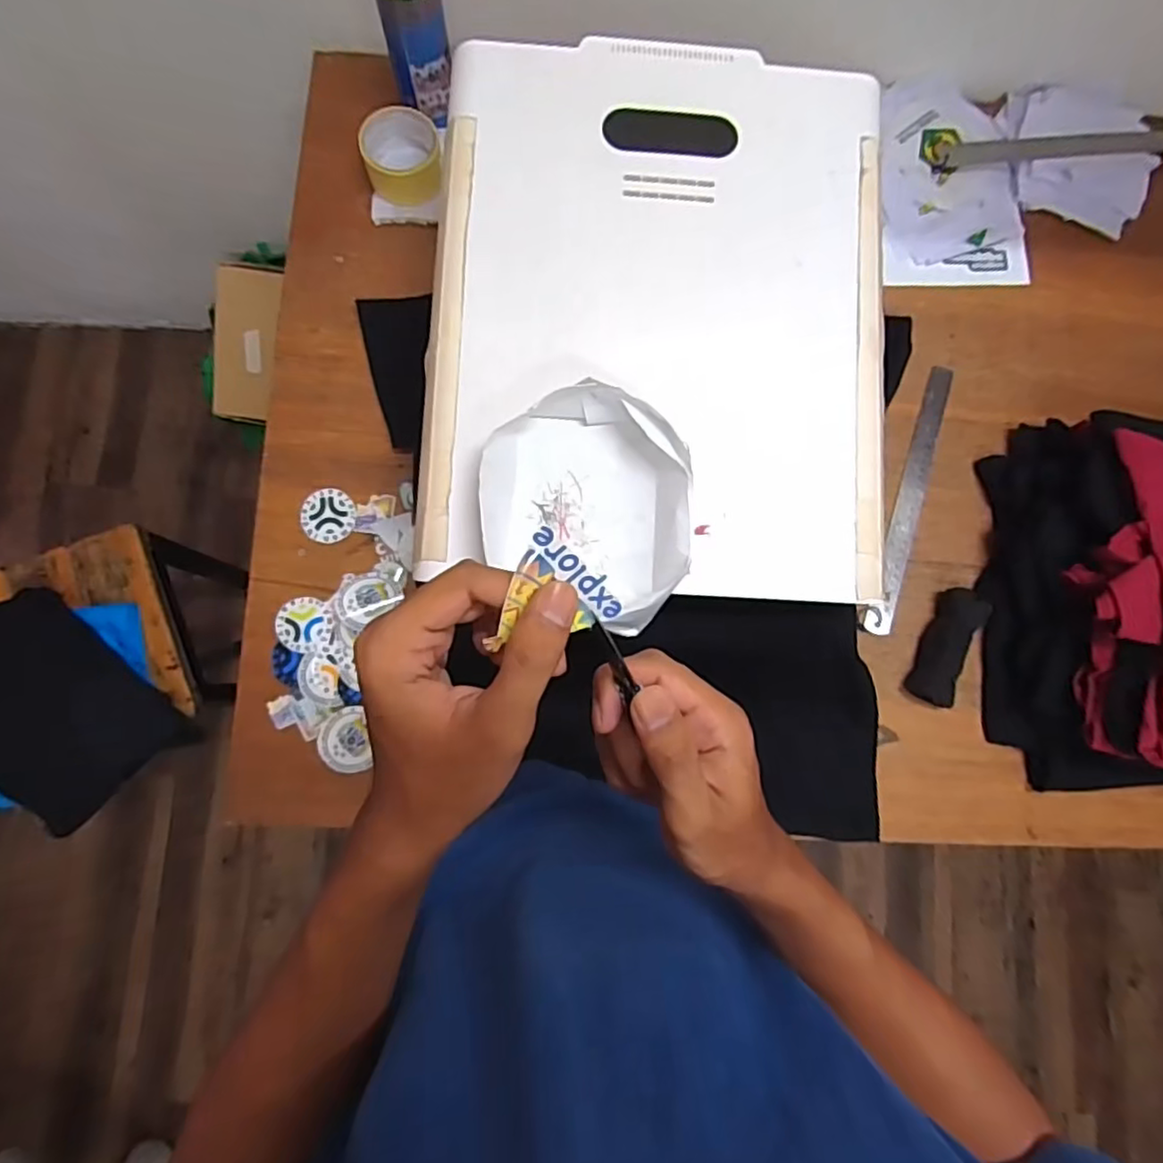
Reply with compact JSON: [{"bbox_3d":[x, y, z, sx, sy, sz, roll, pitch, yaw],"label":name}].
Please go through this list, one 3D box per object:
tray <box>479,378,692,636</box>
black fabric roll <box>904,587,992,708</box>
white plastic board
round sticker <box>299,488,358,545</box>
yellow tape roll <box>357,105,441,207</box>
[{"bbox_3d":[0.001,-0.060,0.517,0.161,0.051,0.185,3,81,-3],"label":"tray"},{"bbox_3d":[0.397,0.070,0.700,0.051,0.022,0.127,24,80,0],"label":"black fabric roll"},{"bbox_3d":[0.071,-0.241,0.570,0.389,0.024,0.497,4,81,-3],"label":"white plastic board"},{"bbox_3d":[-0.272,-0.071,0.695,0.056,0.004,0.058,1,82,-11],"label":"round sticker"},{"bbox_3d":[-0.204,-0.483,0.734,0.088,0.039,0.092,1,81,-4],"label":"yellow tape roll"}]

